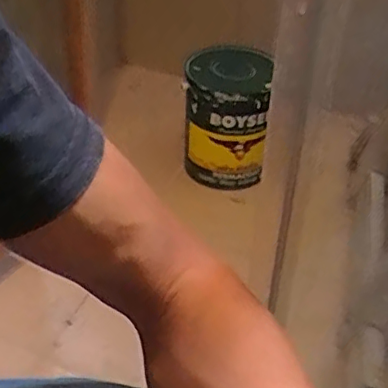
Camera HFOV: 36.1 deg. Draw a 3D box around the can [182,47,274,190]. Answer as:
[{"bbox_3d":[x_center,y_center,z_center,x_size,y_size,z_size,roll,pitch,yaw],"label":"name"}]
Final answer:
[{"bbox_3d":[0.064,-0.139,1.050,0.153,0.209,0.149,6,40,6],"label":"can"}]

